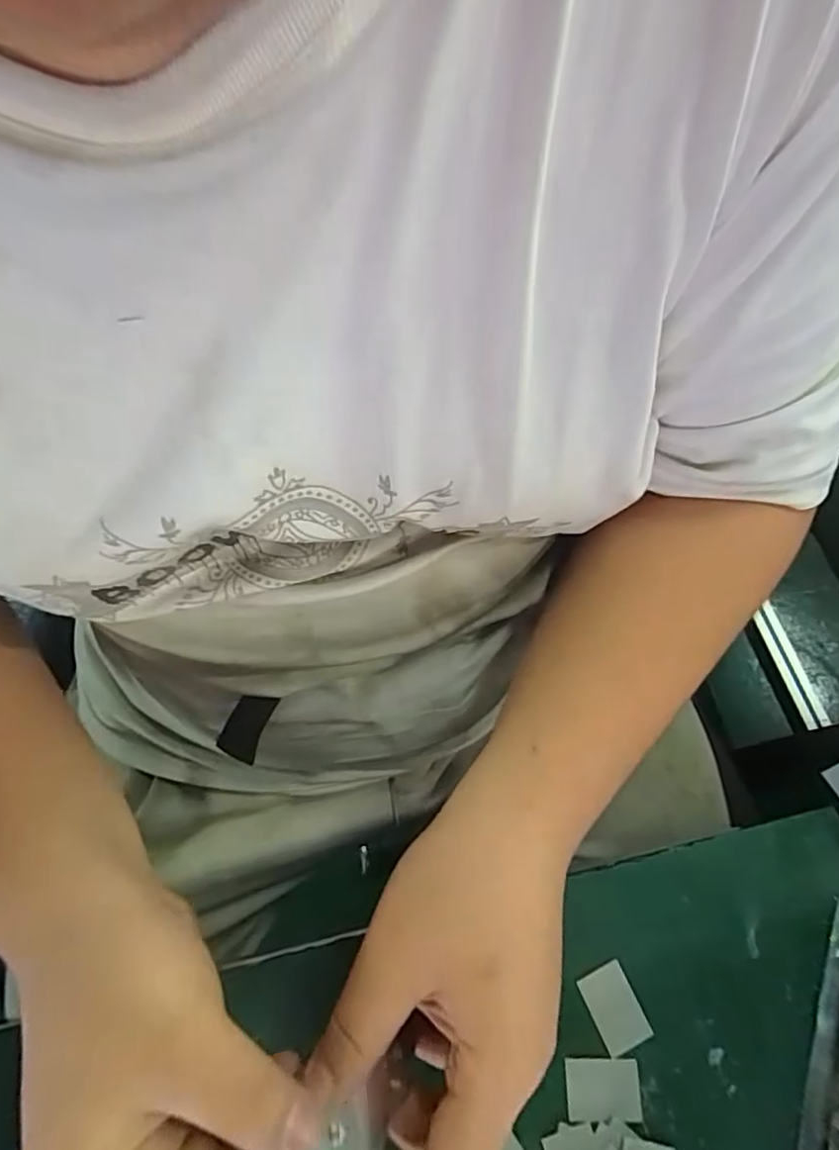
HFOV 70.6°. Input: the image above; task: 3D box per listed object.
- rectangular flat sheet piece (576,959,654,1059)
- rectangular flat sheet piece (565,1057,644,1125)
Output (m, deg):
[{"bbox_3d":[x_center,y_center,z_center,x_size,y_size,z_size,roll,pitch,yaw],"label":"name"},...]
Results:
[{"bbox_3d":[0.089,0.199,0.272,0.022,0.004,0.031,-24,66,-5],"label":"rectangular flat sheet piece"},{"bbox_3d":[0.081,0.226,0.260,0.031,0.004,0.021,-1,58,3],"label":"rectangular flat sheet piece"}]

